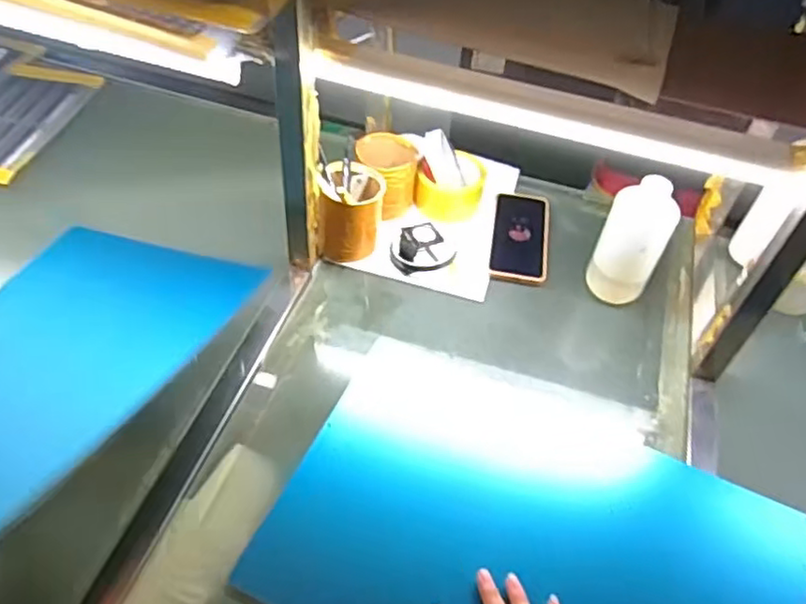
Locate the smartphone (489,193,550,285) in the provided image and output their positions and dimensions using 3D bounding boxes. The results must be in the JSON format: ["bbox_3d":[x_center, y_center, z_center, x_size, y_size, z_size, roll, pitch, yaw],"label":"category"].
[{"bbox_3d":[0.164,-0.093,0.904,0.077,0.017,0.179,10,49,3],"label":"smartphone"}]

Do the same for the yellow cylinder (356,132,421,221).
[{"bbox_3d":[-0.021,-0.176,0.905,0.082,0.091,0.073,34,54,23],"label":"yellow cylinder"}]

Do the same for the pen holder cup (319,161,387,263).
[{"bbox_3d":[-0.065,-0.116,0.833,0.075,0.116,0.077,3,49,-3],"label":"pen holder cup"}]

